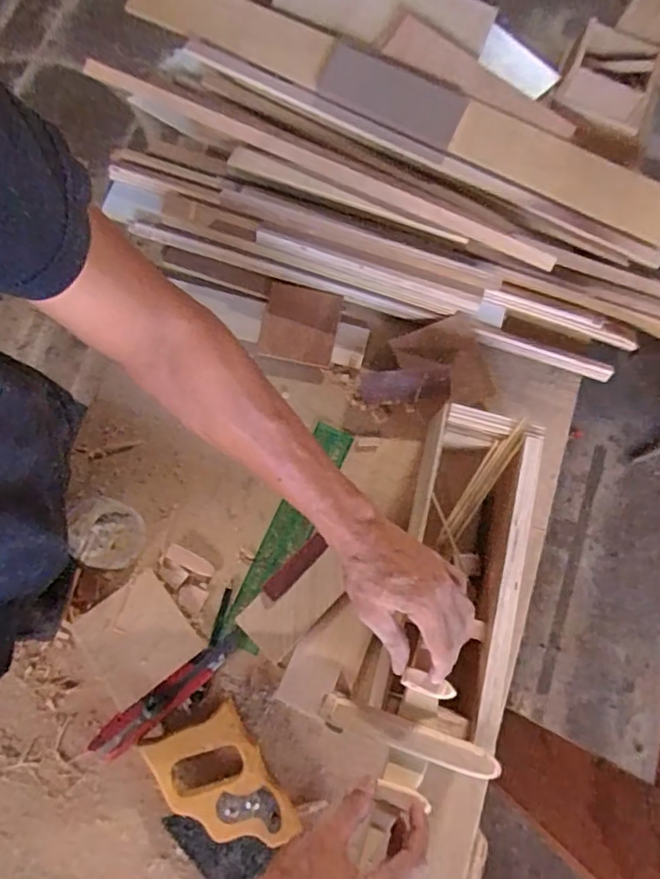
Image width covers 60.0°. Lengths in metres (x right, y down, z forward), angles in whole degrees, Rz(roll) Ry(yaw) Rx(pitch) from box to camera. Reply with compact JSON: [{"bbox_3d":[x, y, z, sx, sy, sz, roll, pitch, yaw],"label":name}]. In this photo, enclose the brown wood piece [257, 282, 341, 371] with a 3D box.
[{"bbox_3d":[-0.033,-0.127,0.638,0.081,0.013,0.082,12,75,0],"label":"brown wood piece"}]

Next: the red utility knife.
[{"bbox_3d":[-0.166,0.254,0.552,0.145,0.018,0.028,-39,81,-12],"label":"red utility knife"}]

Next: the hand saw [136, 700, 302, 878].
[{"bbox_3d":[-0.038,0.433,0.506,0.098,0.021,0.386,-30,79,-10],"label":"hand saw"}]

